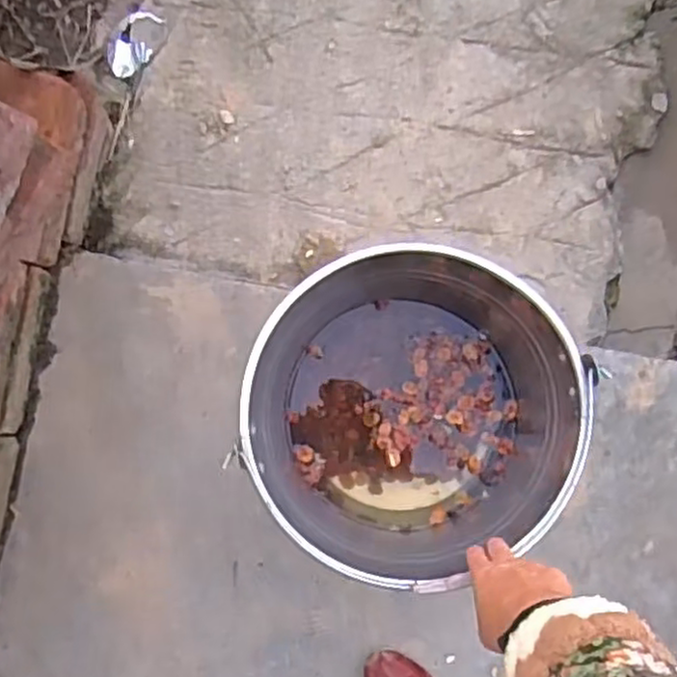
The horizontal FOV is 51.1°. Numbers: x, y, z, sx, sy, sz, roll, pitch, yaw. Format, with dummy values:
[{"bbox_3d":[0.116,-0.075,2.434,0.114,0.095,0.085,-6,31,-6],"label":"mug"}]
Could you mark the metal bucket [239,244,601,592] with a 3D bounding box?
[{"bbox_3d":[0.071,0.077,0.783,0.318,0.239,0.317,-33,84,-6],"label":"metal bucket"}]

